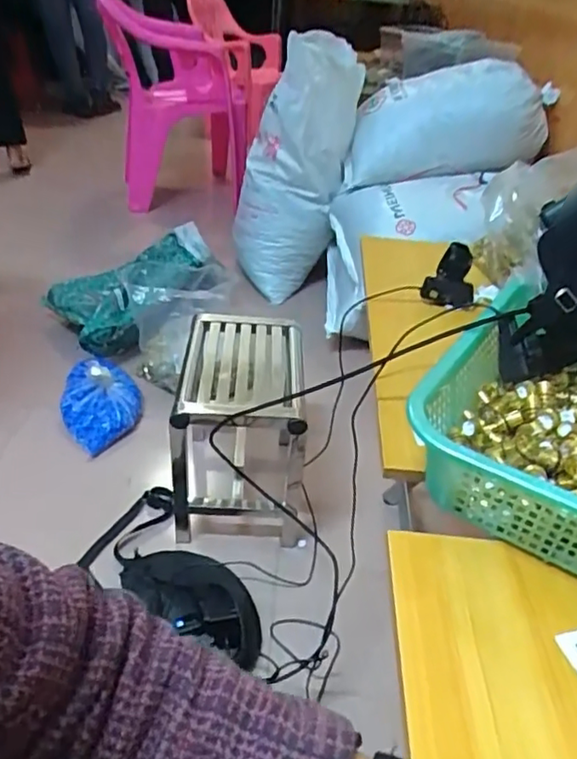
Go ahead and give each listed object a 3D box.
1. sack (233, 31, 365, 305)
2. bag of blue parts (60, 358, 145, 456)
[{"bbox_3d":[0.022,-0.618,1.782,0.323,0.701,0.475,7,36,4],"label":"sack"},{"bbox_3d":[-0.420,0.050,1.339,0.168,0.112,0.209,-8,37,-17],"label":"bag of blue parts"}]

